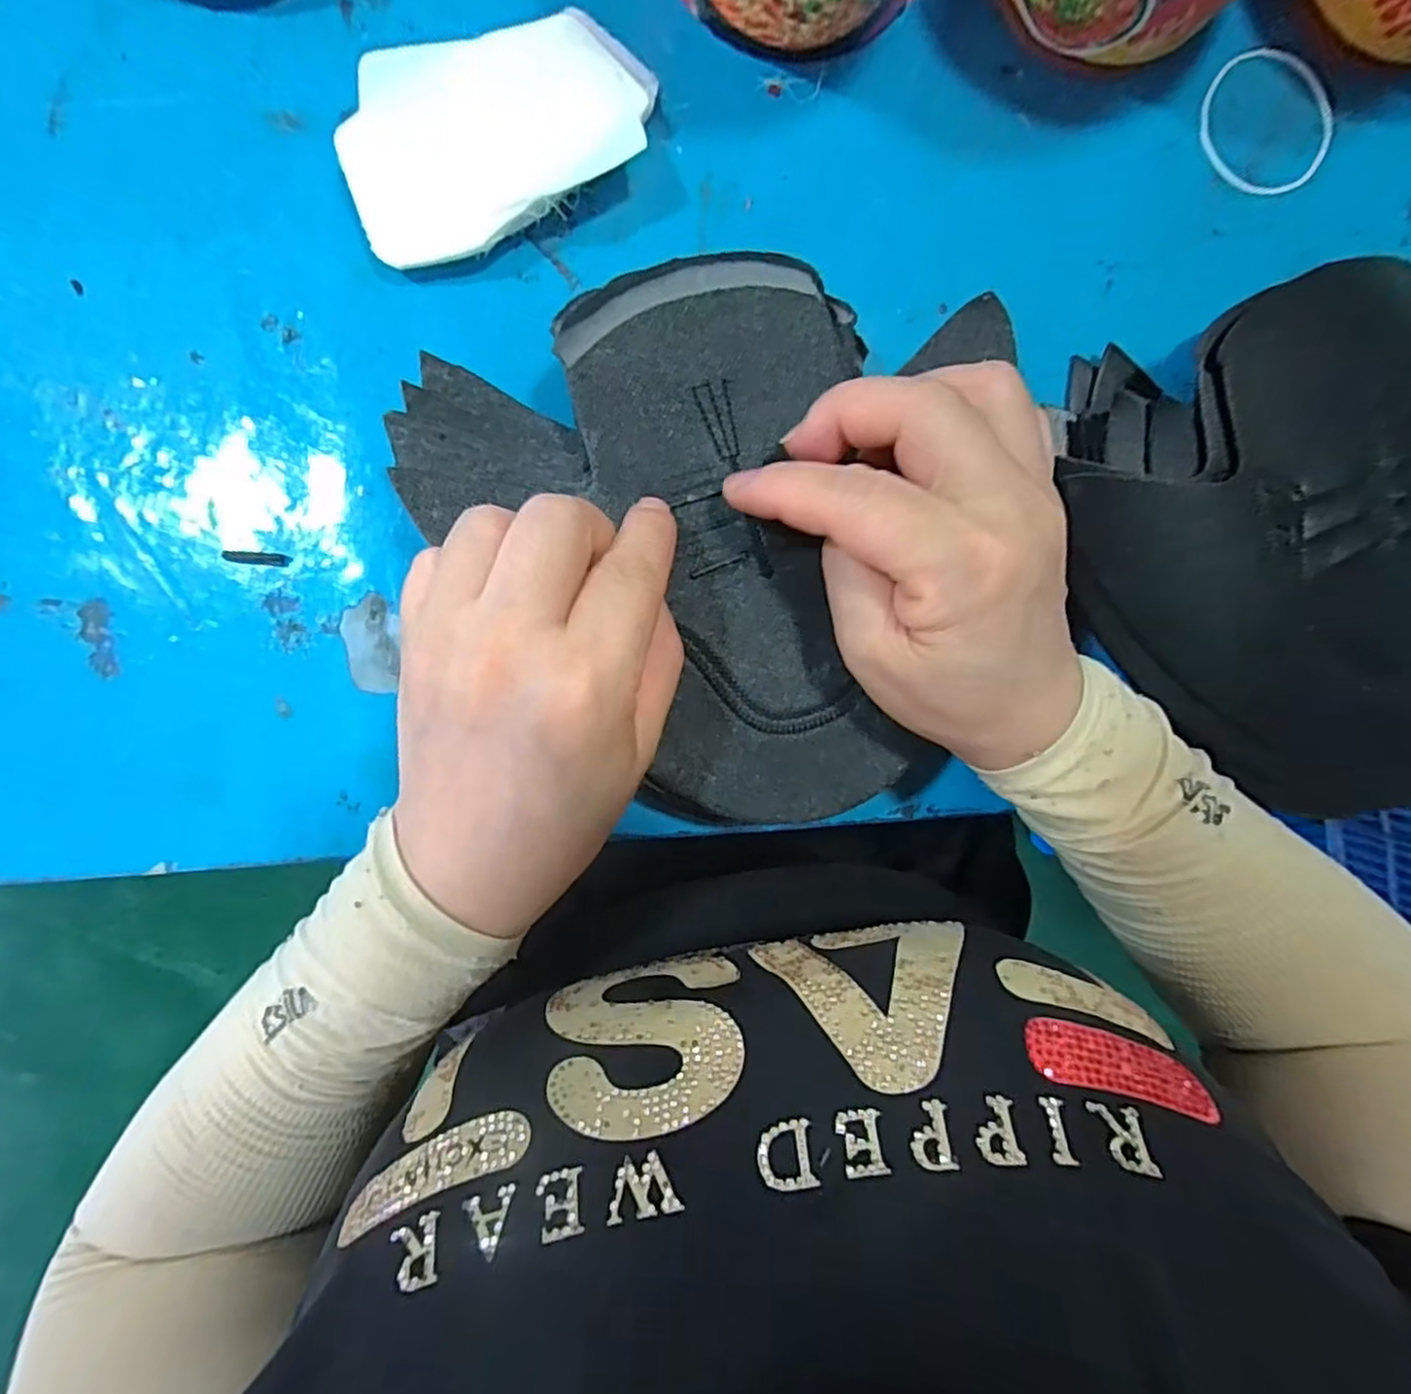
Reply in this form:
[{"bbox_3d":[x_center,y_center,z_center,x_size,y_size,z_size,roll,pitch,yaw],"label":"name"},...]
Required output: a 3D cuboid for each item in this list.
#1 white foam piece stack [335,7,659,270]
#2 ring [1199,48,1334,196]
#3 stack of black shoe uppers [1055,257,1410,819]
[{"bbox_3d":[-0.071,-0.196,0.235,0.111,0.022,0.058,-27,99,-2],"label":"white foam piece stack"},{"bbox_3d":[0.230,-0.234,0.271,0.056,0.005,0.056,-1,97,-6],"label":"ring"},{"bbox_3d":[0.252,-0.058,0.267,0.206,0.049,0.197,-17,98,-4],"label":"stack of black shoe uppers"}]

